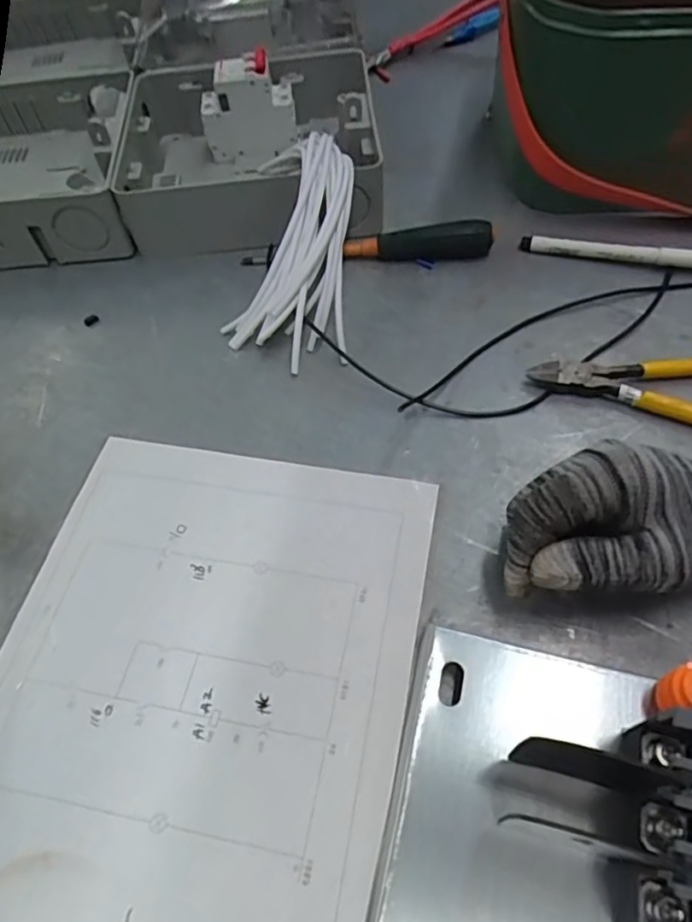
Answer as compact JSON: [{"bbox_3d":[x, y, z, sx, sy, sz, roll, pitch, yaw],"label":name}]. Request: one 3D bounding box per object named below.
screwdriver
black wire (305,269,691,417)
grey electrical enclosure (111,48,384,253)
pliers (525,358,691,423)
[{"bbox_3d":[0.015,-0.166,0.463,0.187,0.023,0.023,-2,57,3],"label":"screwdriver"},{"bbox_3d":[0.131,-0.079,0.397,0.297,0.018,0.091,-12,57,-3],"label":"black wire"},{"bbox_3d":[-0.078,-0.263,0.502,0.206,0.071,0.186,-6,57,1],"label":"grey electrical enclosure"},{"bbox_3d":[0.201,-0.044,0.375,0.164,0.014,0.052,7,58,9],"label":"pliers"}]

